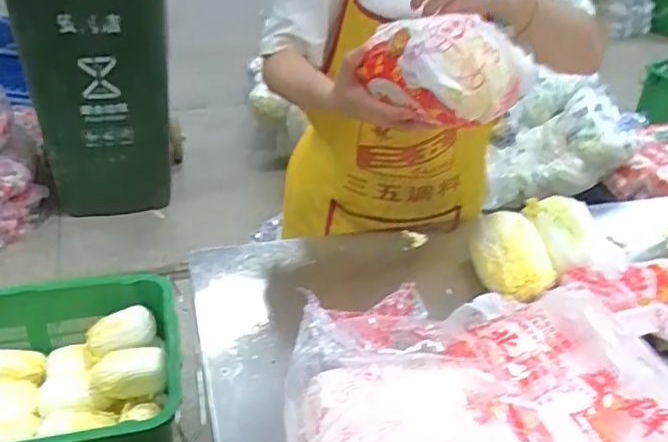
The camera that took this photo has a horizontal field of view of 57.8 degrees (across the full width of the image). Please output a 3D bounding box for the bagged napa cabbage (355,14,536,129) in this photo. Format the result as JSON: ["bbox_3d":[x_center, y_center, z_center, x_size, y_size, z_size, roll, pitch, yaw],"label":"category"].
[{"bbox_3d":[0.115,-0.170,0.653,0.111,0.101,0.153,-15,39,-27],"label":"bagged napa cabbage"}]

